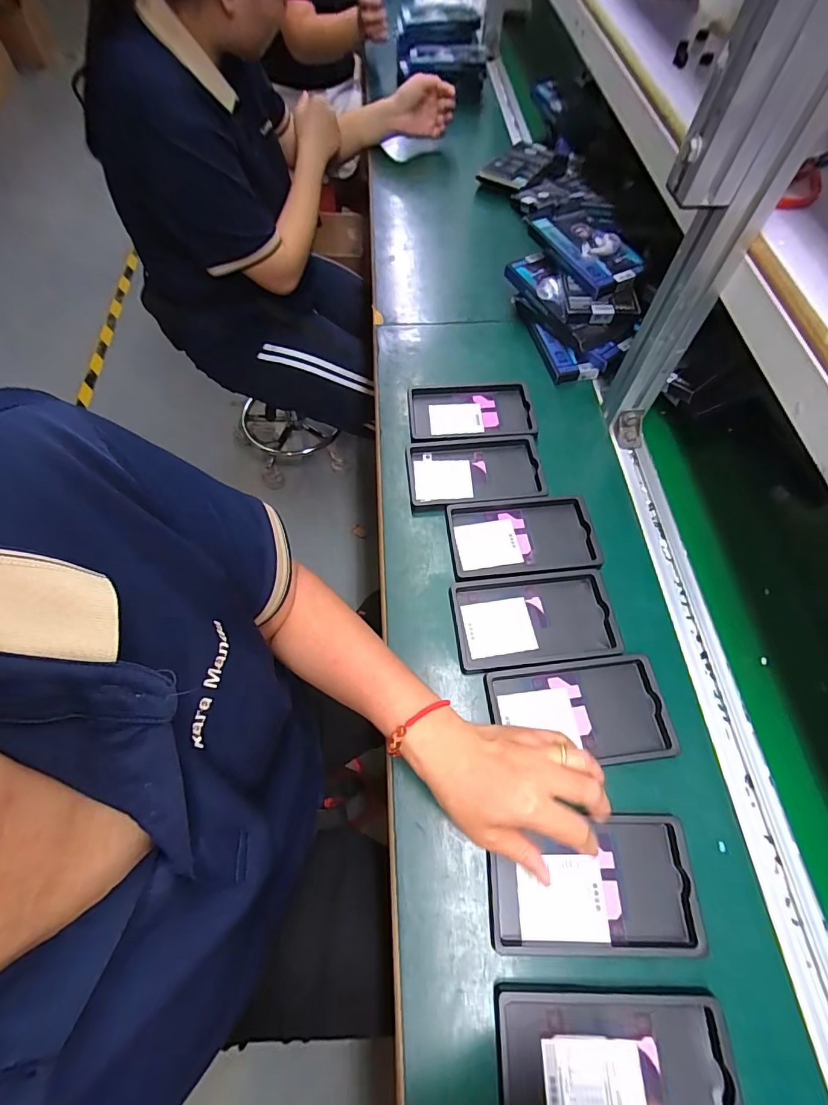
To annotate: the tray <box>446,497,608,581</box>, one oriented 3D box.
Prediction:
[{"bbox_3d":[0.121,-0.017,0.510,0.157,0.011,0.097,-5,62,-2],"label":"tray"}]

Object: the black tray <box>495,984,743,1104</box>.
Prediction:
[{"bbox_3d":[0.140,0.365,0.317,0.159,0.018,0.093,1,62,1],"label":"black tray"}]

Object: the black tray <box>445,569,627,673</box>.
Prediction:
[{"bbox_3d":[0.122,0.069,0.465,0.158,0.011,0.094,-5,62,-2],"label":"black tray"}]

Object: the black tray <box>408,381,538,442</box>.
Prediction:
[{"bbox_3d":[0.074,-0.185,0.596,0.157,0.014,0.102,-3,62,-1],"label":"black tray"}]

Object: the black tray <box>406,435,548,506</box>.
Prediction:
[{"bbox_3d":[0.074,-0.099,0.552,0.158,0.012,0.093,-6,63,-2],"label":"black tray"}]

